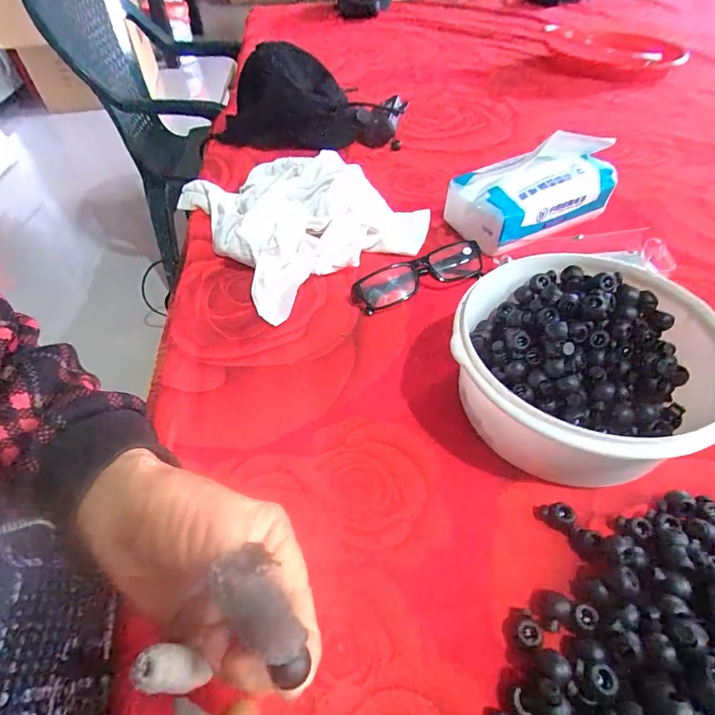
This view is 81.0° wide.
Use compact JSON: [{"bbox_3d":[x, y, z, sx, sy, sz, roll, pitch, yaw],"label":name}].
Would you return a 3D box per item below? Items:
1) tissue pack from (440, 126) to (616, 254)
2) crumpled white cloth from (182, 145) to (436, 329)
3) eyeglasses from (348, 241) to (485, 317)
[{"bbox_3d":[0.186,-0.183,0.451,0.167,0.081,0.093,-25,51,-18],"label":"tissue pack"},{"bbox_3d":[-0.062,-0.173,0.474,0.225,0.055,0.257,-29,53,-21],"label":"crumpled white cloth"},{"bbox_3d":[0.057,-0.083,0.411,0.134,0.025,0.046,-21,50,-15],"label":"eyeglasses"}]

